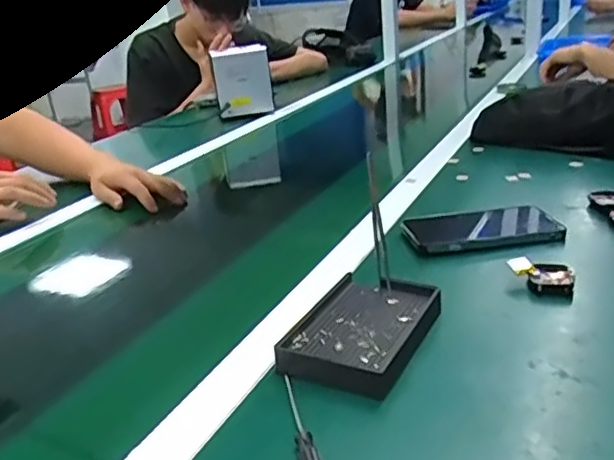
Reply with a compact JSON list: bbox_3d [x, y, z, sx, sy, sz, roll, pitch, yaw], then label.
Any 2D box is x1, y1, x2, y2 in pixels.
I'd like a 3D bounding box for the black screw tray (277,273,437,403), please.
[{"bbox_3d":[0.044,0.079,0.505,0.093,0.019,0.134,7,25,29],"label":"black screw tray"}]

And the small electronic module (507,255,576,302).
[{"bbox_3d":[0.214,0.041,0.570,0.055,0.022,0.038,3,24,21],"label":"small electronic module"}]

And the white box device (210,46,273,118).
[{"bbox_3d":[-0.140,-0.328,1.377,0.124,0.149,0.031,-8,21,5],"label":"white box device"}]

